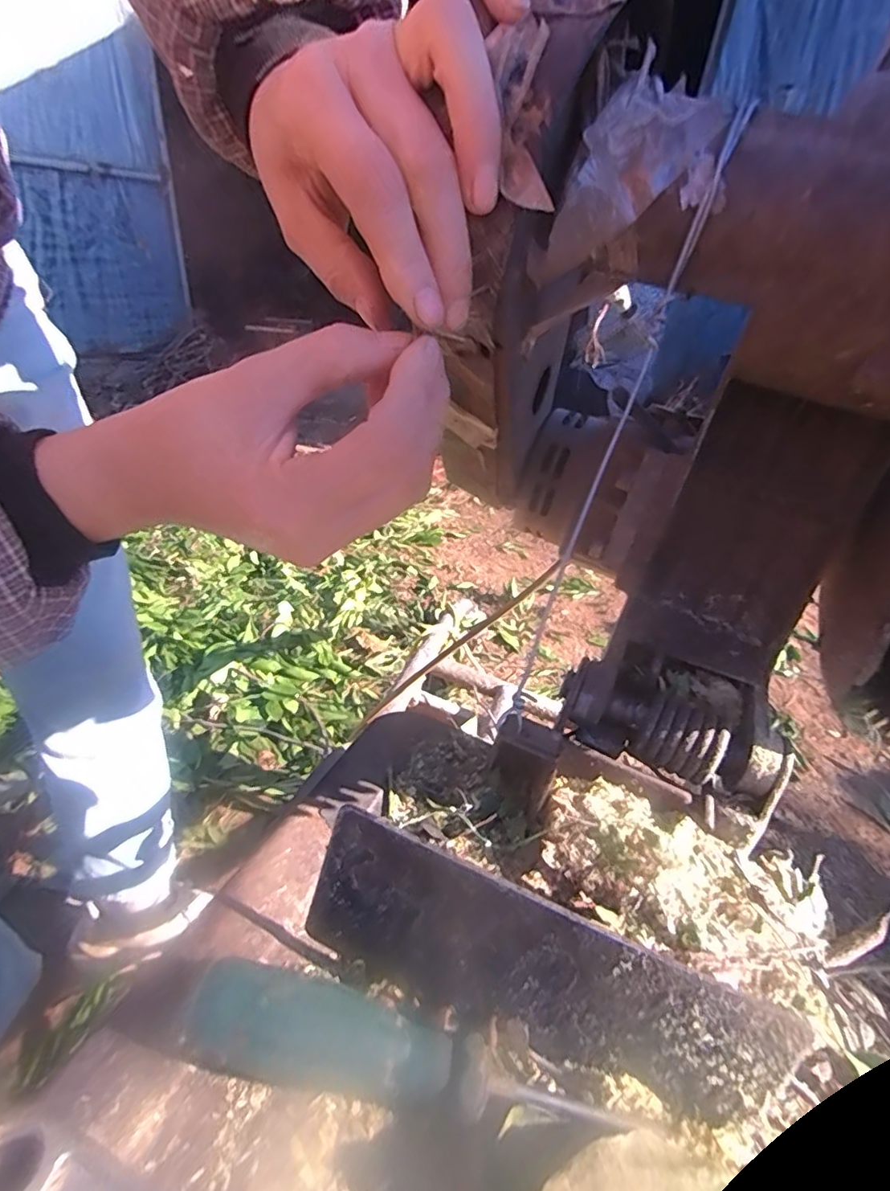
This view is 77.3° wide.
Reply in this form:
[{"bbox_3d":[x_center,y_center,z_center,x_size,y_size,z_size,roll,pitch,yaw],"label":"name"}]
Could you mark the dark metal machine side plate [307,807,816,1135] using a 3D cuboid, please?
[{"bbox_3d":[0.027,0.126,0.186,0.152,0.061,0.009,21,15,12],"label":"dark metal machine side plate"}]

